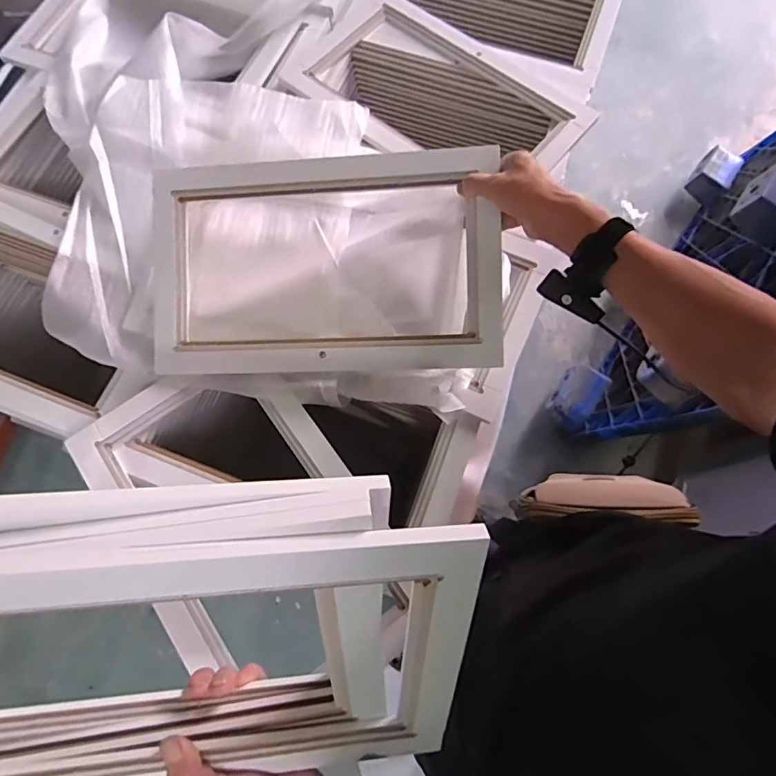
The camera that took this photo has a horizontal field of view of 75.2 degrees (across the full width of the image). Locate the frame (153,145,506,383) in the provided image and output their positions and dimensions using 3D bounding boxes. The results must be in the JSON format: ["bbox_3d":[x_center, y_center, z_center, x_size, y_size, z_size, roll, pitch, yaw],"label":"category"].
[{"bbox_3d":[-0.082,-0.150,0.618,0.435,0.023,0.280,0,88,8],"label":"frame"}]

